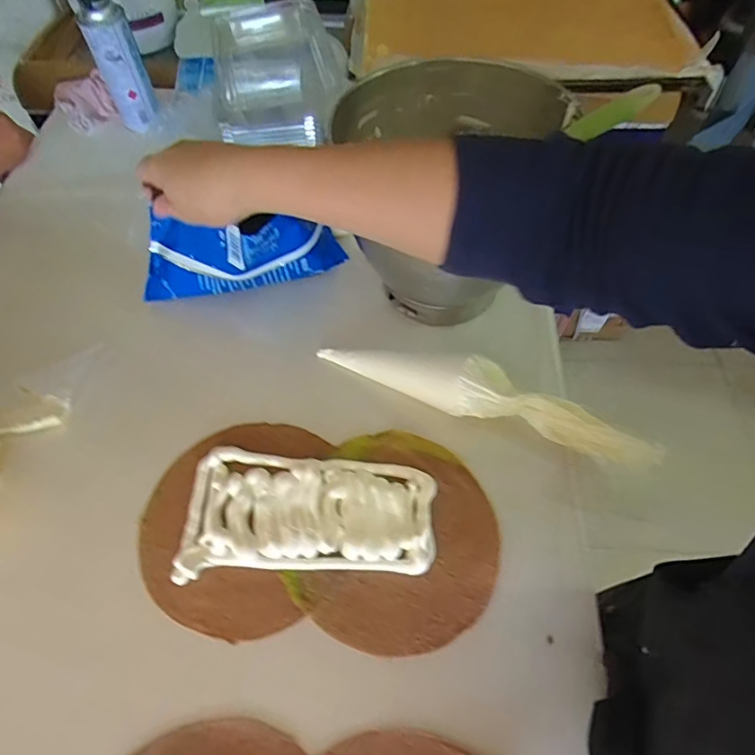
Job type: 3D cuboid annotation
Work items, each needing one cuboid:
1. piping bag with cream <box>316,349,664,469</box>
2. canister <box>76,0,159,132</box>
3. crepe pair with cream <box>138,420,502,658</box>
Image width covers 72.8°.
[{"bbox_3d":[0.104,0.019,0.536,0.341,0.064,0.056,17,59,8],"label":"piping bag with cream"},{"bbox_3d":[-0.395,-0.532,0.772,0.068,0.235,0.164,-9,59,-5],"label":"canister"},{"bbox_3d":[-0.055,0.139,0.488,0.325,0.017,0.199,5,58,1],"label":"crepe pair with cream"}]

